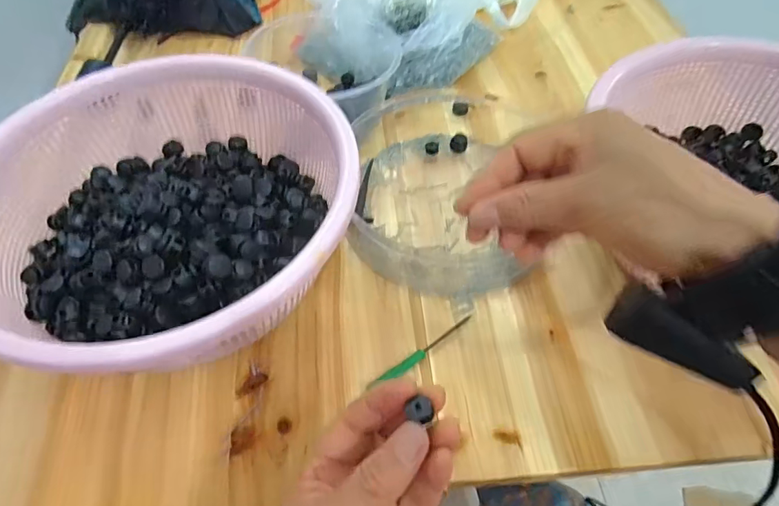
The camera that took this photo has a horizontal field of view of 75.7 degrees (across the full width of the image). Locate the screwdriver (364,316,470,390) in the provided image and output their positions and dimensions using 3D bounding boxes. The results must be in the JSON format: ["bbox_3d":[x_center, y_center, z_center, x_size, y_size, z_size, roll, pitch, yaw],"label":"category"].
[{"bbox_3d":[0.025,0.073,0.374,0.095,0.005,0.010,-33,59,-22],"label":"screwdriver"}]

